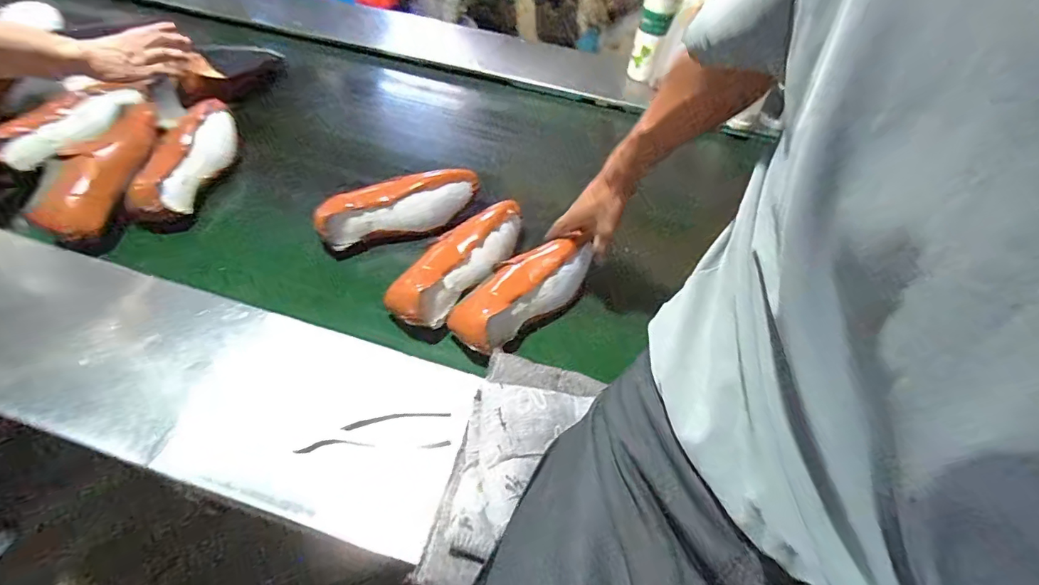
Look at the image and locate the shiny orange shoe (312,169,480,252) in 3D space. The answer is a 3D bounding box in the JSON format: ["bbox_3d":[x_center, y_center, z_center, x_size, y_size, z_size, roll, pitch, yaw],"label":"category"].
[{"bbox_3d":[-0.202,-0.135,0.791,0.249,0.078,0.074,-18,55,-18],"label":"shiny orange shoe"}]

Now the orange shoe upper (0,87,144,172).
[{"bbox_3d":[-0.785,-0.304,0.842,0.062,0.057,0.256,26,54,16],"label":"orange shoe upper"}]

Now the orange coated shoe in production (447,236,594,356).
[{"bbox_3d":[0.010,-0.008,0.688,0.233,0.070,0.092,-34,61,-20],"label":"orange coated shoe in production"}]

